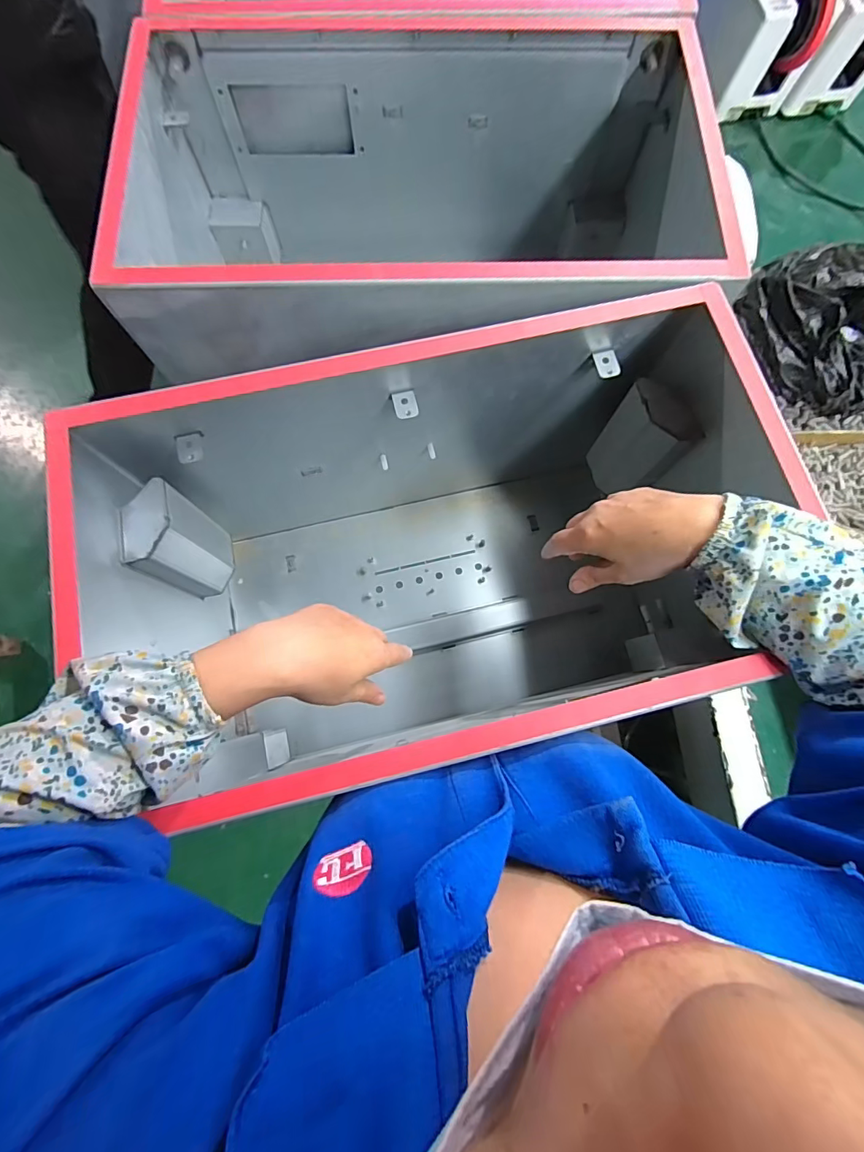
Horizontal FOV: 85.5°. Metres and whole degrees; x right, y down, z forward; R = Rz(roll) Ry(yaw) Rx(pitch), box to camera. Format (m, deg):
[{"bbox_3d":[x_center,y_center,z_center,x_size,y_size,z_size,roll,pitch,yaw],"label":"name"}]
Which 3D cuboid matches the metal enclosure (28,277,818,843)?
[{"bbox_3d":[0.002,-0.022,0.480,0.545,0.323,0.322,-13,77,-5],"label":"metal enclosure"}]

